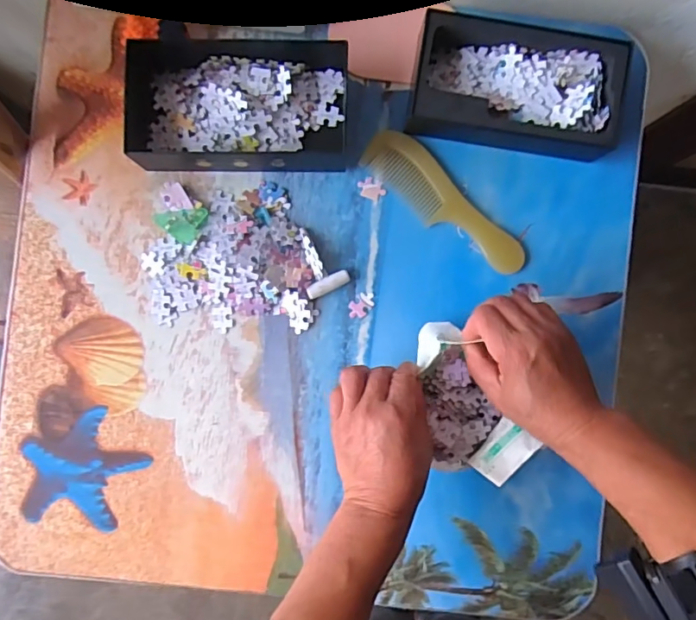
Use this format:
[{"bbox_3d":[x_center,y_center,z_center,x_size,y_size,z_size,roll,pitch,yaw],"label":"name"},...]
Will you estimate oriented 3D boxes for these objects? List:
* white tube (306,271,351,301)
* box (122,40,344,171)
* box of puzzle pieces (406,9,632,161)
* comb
[{"bbox_3d":[-0.018,-0.024,0.493,0.042,0.009,0.013,-28,90,-2],"label":"white tube"},{"bbox_3d":[-0.097,-0.189,0.484,0.203,0.040,0.120,-3,90,-1],"label":"box"},{"bbox_3d":[0.150,-0.199,0.484,0.179,0.055,0.108,7,89,-1],"label":"box of puzzle pieces"},{"bbox_3d":[0.093,-0.101,0.506,0.183,0.010,0.045,43,89,-1],"label":"comb"}]

